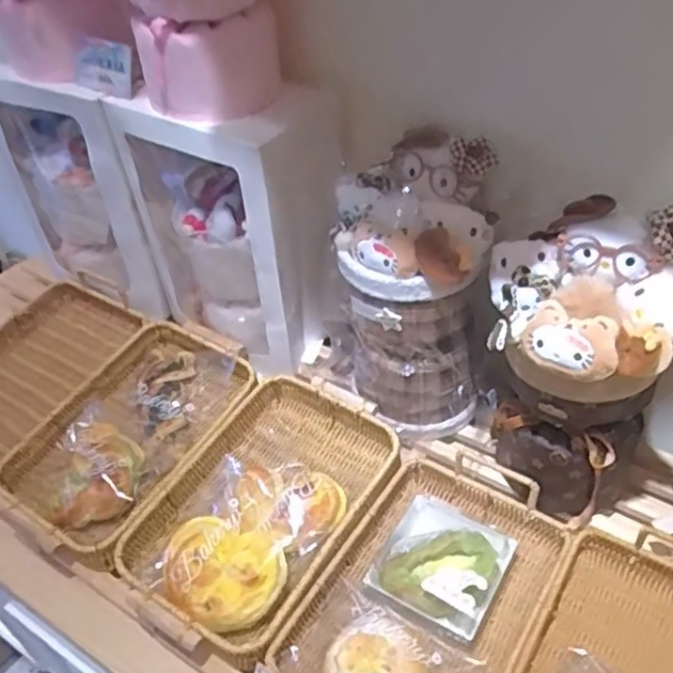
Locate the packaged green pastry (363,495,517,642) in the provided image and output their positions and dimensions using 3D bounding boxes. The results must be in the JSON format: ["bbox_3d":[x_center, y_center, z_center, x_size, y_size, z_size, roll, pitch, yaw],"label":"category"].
[{"bbox_3d":[0.112,0.225,0.721,0.120,0.048,0.134,21,48,25],"label":"packaged green pastry"}]

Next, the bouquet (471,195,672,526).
[{"bbox_3d":[0.239,0.037,0.701,0.176,0.307,0.155,1,43,6],"label":"bouquet"}]

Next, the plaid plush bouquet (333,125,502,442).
[{"bbox_3d":[0.088,-0.046,0.804,0.164,0.316,0.157,-1,43,4],"label":"plaid plush bouquet"}]

